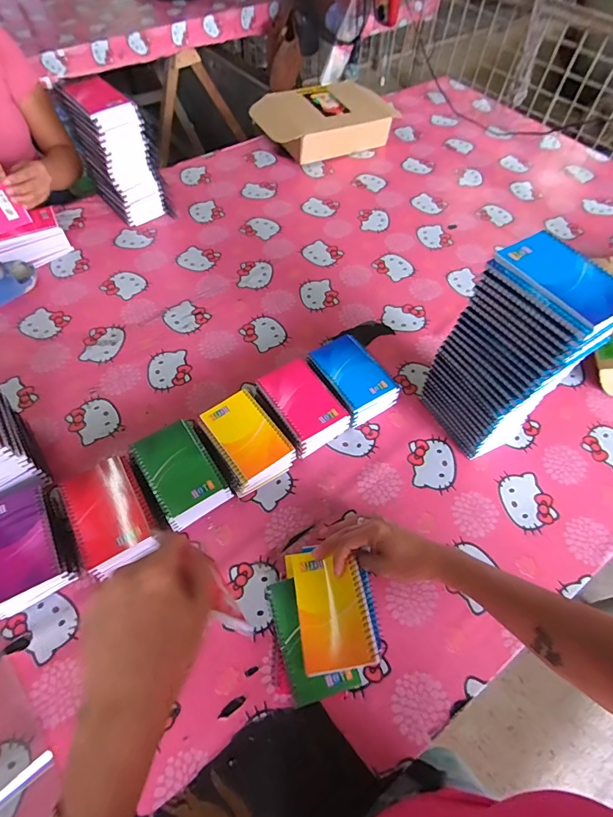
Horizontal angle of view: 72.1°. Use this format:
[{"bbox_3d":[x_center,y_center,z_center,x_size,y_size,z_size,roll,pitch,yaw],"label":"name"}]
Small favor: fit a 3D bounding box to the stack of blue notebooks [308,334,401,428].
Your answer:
[{"bbox_3d":[0.073,-0.048,0.691,0.103,0.059,0.142,-27,62,-16],"label":"stack of blue notebooks"}]

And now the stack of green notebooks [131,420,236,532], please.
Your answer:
[{"bbox_3d":[-0.177,0.091,0.604,0.093,0.053,0.132,-29,62,-17],"label":"stack of green notebooks"}]

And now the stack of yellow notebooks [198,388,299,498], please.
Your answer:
[{"bbox_3d":[-0.090,0.050,0.629,0.101,0.052,0.141,-29,62,-17],"label":"stack of yellow notebooks"}]

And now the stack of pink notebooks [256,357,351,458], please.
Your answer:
[{"bbox_3d":[-0.005,-0.001,0.663,0.097,0.055,0.143,-28,62,-16],"label":"stack of pink notebooks"}]

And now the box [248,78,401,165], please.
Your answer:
[{"bbox_3d":[0.048,-0.744,1.096,0.348,0.105,0.188,-23,61,-14],"label":"box"}]

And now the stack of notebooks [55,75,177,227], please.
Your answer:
[{"bbox_3d":[-0.393,-0.527,0.884,0.116,0.233,0.146,-32,63,-19],"label":"stack of notebooks"}]

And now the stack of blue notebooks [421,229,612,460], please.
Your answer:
[{"bbox_3d":[0.268,-0.062,0.569,0.109,0.290,0.139,-27,62,-16],"label":"stack of blue notebooks"}]

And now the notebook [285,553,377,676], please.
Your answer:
[{"bbox_3d":[0.028,0.239,0.509,0.087,0.017,0.135,-15,60,6],"label":"notebook"}]

